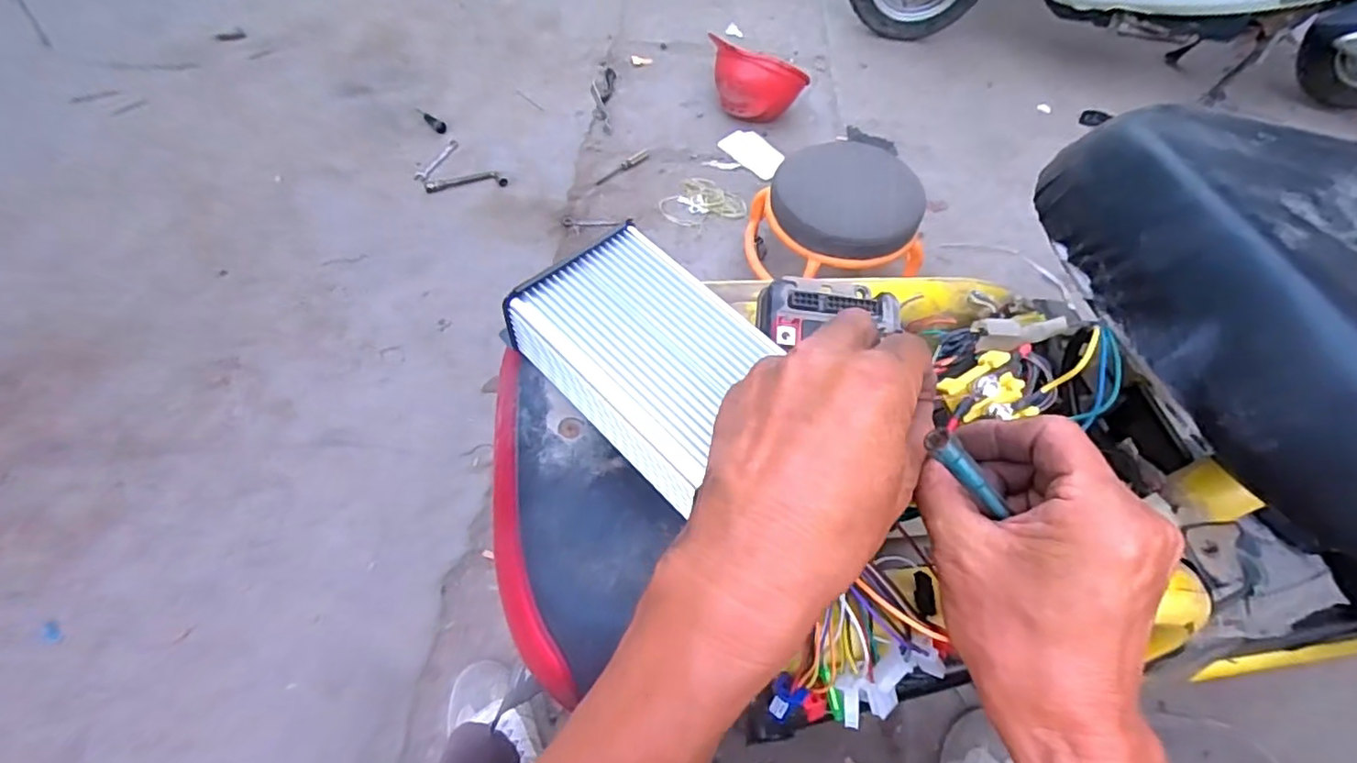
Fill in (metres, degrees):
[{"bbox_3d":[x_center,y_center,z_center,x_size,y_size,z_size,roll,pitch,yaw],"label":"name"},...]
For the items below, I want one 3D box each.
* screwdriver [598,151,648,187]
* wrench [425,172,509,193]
[{"bbox_3d":[-0.128,-0.511,1.444,0.023,0.019,0.170,37,62,20],"label":"screwdriver"},{"bbox_3d":[-0.466,-0.439,1.342,0.171,0.015,0.052,-11,57,-10],"label":"wrench"}]

